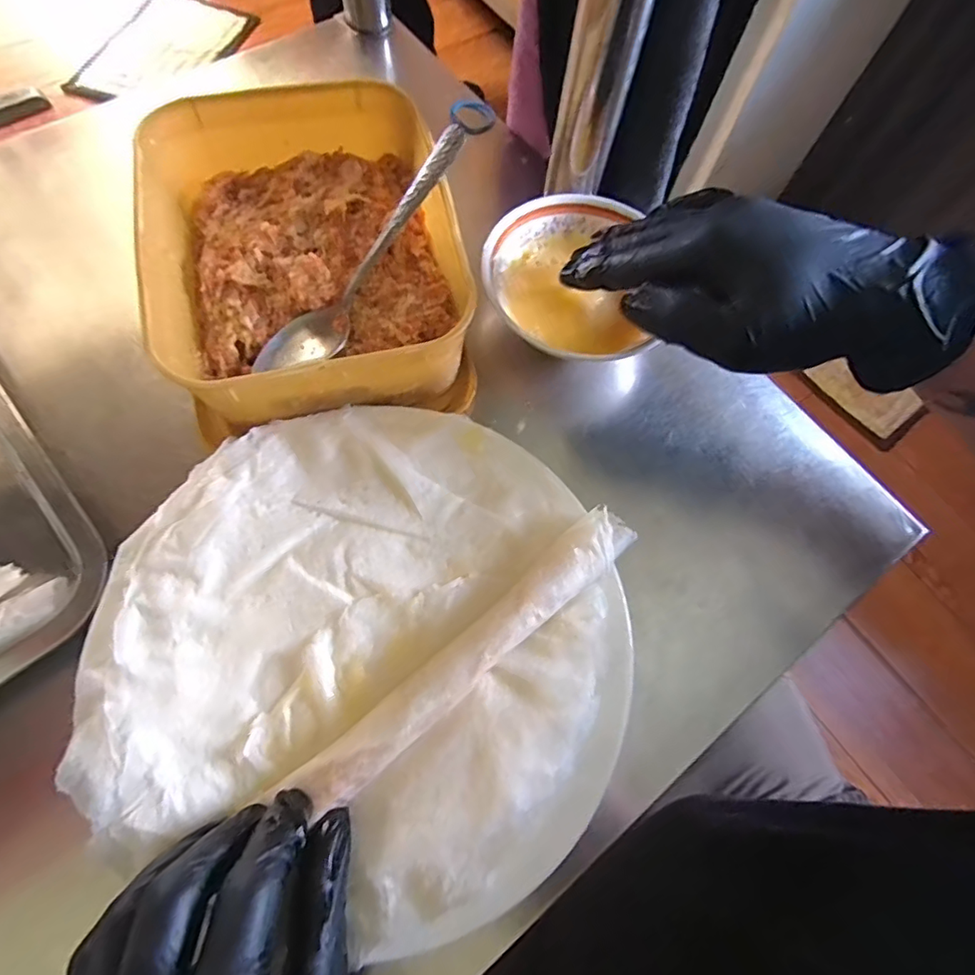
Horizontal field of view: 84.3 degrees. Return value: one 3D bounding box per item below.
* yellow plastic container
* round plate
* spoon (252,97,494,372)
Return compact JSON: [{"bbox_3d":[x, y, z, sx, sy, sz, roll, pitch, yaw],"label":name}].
[{"bbox_3d":[-0.099,-0.137,0.310,0.163,0.059,0.196,-13,68,-8],"label":"yellow plastic container"},{"bbox_3d":[-0.052,0.066,0.261,0.241,0.024,0.226,1,67,-2],"label":"round plate"},{"bbox_3d":[-0.060,-0.136,0.302,0.036,0.023,0.189,36,86,12],"label":"spoon"}]

